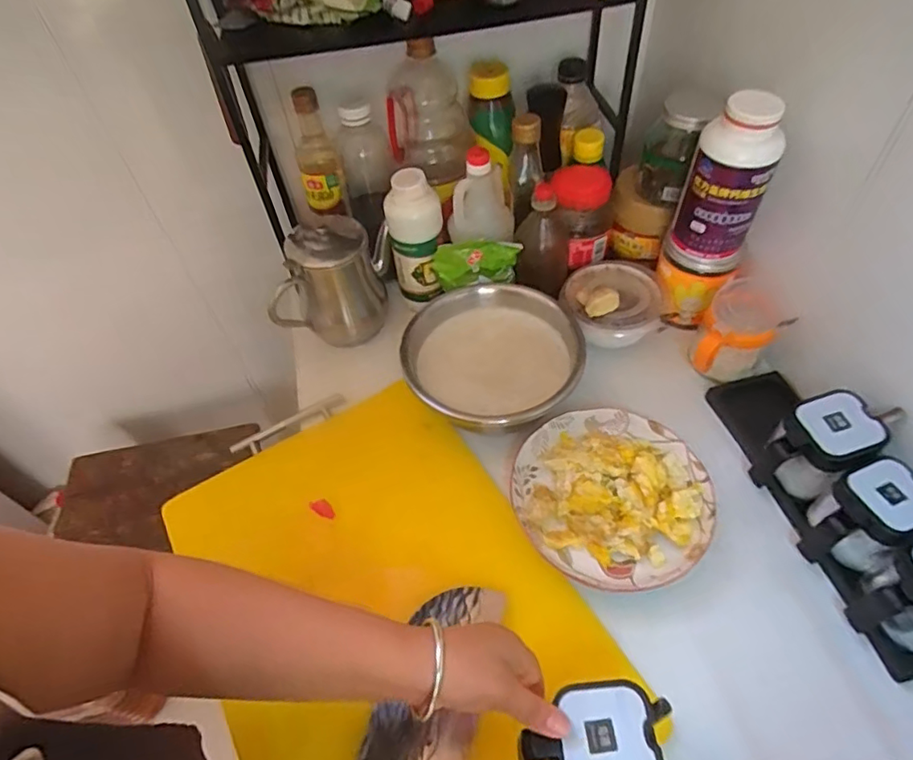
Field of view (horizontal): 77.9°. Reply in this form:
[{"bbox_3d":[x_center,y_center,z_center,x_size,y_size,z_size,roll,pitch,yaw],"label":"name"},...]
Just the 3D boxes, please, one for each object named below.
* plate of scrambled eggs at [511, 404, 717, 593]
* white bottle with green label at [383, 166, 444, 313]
[{"bbox_3d":[0.164,0.113,0.595,0.197,0.034,0.199,-34,57,-20],"label":"plate of scrambled eggs"},{"bbox_3d":[-0.053,-0.187,0.757,0.072,0.173,0.061,-8,52,-2],"label":"white bottle with green label"}]

